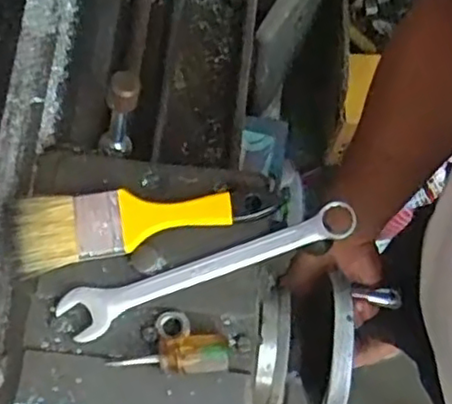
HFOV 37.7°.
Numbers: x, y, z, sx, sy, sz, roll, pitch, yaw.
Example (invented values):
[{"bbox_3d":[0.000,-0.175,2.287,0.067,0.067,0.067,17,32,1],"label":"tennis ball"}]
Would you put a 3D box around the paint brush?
[{"bbox_3d":[-0.057,0.005,0.482,0.190,0.021,0.051,-15,75,-4],"label":"paint brush"}]

